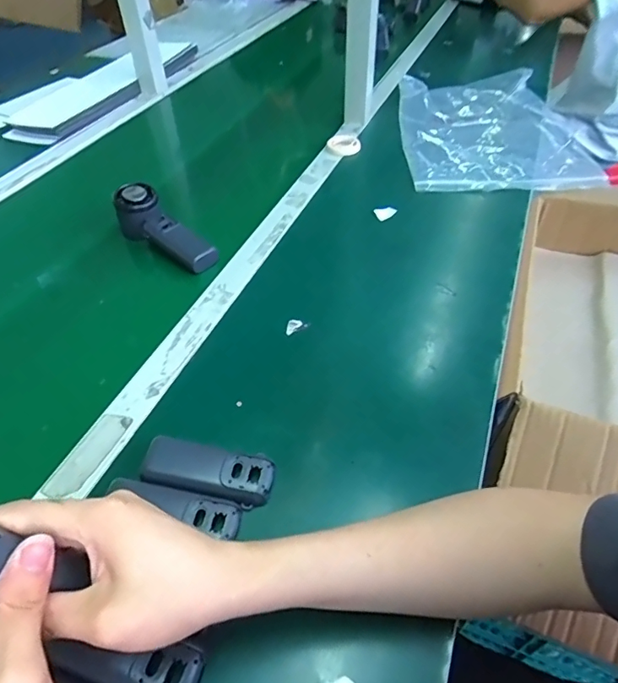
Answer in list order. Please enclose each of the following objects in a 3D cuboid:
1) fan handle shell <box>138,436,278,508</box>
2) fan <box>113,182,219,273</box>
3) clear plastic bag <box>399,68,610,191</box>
[{"bbox_3d":[-0.084,0.109,0.409,0.107,0.019,0.041,7,47,8],"label":"fan handle shell"},{"bbox_3d":[-0.184,-0.148,0.625,0.165,0.053,0.044,30,54,26],"label":"fan"},{"bbox_3d":[0.304,-0.385,0.849,0.294,0.044,0.387,-3,47,-2],"label":"clear plastic bag"}]

